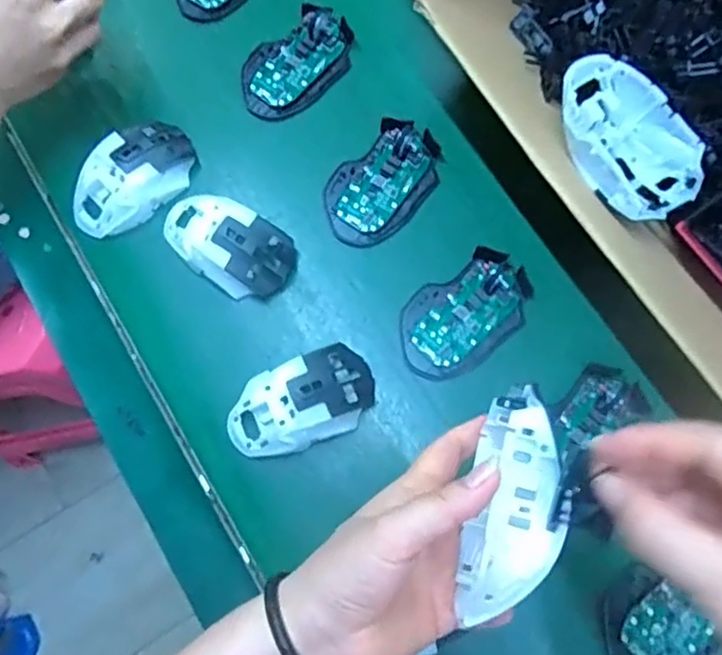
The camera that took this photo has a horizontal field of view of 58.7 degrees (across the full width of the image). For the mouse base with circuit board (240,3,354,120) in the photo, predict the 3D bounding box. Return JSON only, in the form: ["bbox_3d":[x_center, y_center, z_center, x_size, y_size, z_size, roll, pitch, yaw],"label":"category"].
[{"bbox_3d":[-0.058,-0.239,0.575,0.116,0.017,0.068,-40,77,-7],"label":"mouse base with circuit board"}]

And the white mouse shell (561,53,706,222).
[{"bbox_3d":[0.179,-0.126,0.436,0.069,0.041,0.115,-32,76,-5],"label":"white mouse shell"}]

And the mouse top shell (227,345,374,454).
[{"bbox_3d":[-0.047,0.058,0.493,0.115,0.033,0.063,-25,76,-3],"label":"mouse top shell"}]

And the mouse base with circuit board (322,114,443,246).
[{"bbox_3d":[0.019,-0.124,0.543,0.074,0.019,0.115,43,82,12],"label":"mouse base with circuit board"}]

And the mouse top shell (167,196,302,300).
[{"bbox_3d":[-0.112,-0.069,0.529,0.113,0.032,0.062,26,79,9],"label":"mouse top shell"}]

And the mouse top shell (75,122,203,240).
[{"bbox_3d":[-0.195,-0.128,0.542,0.066,0.027,0.114,41,82,12],"label":"mouse top shell"}]

